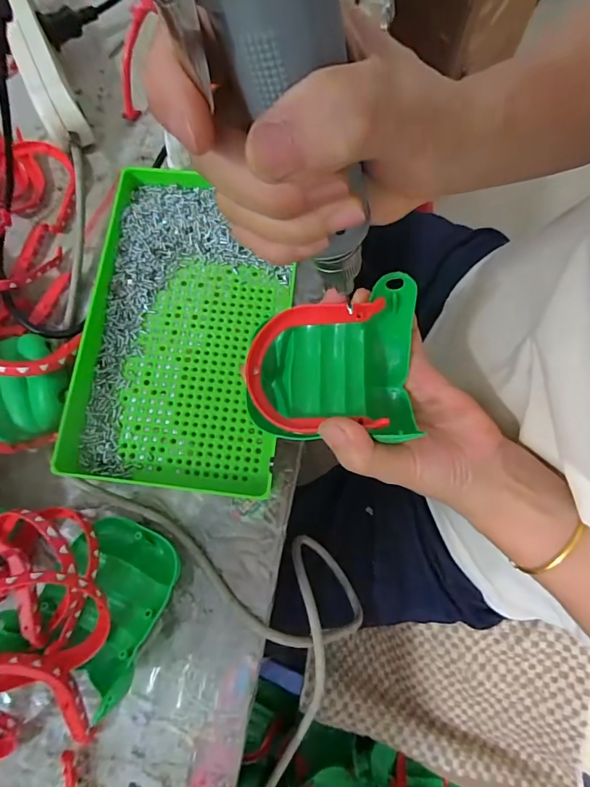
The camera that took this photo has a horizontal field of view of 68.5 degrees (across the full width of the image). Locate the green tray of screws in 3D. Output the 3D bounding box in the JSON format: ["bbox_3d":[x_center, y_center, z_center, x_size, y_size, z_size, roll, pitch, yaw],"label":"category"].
[{"bbox_3d":[-0.083,-0.053,0.338,0.150,0.028,0.244,7,76,0],"label":"green tray of screws"}]

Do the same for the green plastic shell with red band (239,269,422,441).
[{"bbox_3d":[0.022,-0.013,0.253,0.098,0.050,0.079,-5,76,-3],"label":"green plastic shell with red band"}]

